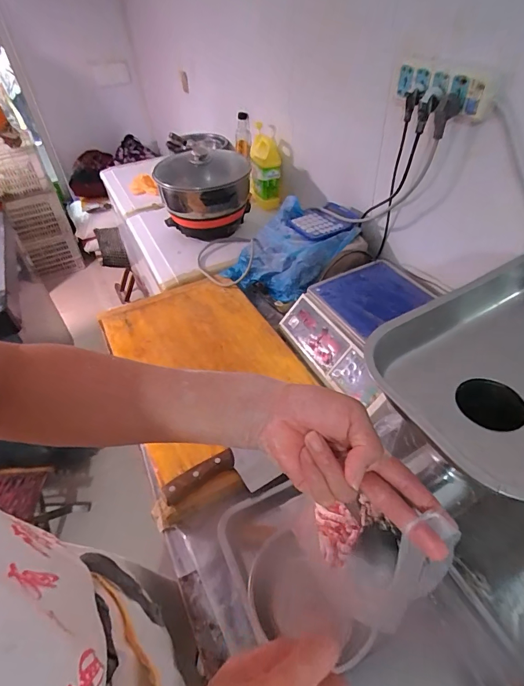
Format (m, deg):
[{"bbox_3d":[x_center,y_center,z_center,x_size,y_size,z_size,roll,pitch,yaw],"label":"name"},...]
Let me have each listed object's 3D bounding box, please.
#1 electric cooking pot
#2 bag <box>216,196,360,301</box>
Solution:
[{"bbox_3d":[-0.177,-0.454,1.195,0.273,0.236,0.268,-2,44,2],"label":"electric cooking pot"},{"bbox_3d":[0.063,-0.242,1.005,0.273,0.137,0.234,30,54,30],"label":"bag"}]

